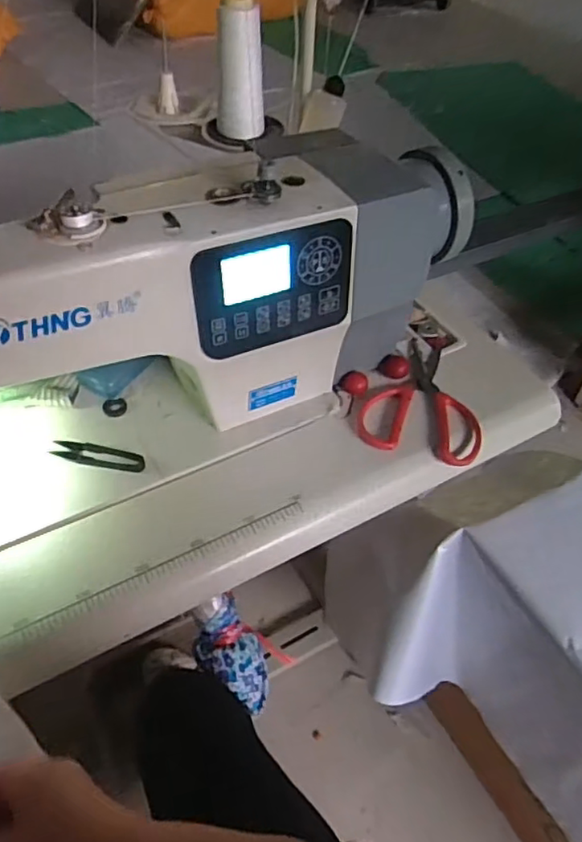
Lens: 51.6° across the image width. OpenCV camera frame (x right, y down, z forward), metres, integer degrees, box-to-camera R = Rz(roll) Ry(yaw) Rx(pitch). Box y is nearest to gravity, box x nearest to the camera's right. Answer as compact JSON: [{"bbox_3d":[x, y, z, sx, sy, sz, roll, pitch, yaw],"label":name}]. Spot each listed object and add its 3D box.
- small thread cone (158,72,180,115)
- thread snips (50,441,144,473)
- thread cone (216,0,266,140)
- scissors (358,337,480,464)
[{"bbox_3d":[-0.185,-0.491,0.905,0.030,0.046,0.034,-7,50,-10],"label":"small thread cone"},{"bbox_3d":[-0.189,0.033,0.595,0.095,0.005,0.025,11,49,6],"label":"thread snips"},{"bbox_3d":[-0.068,-0.473,0.821,0.066,0.164,0.054,0,49,-4],"label":"thread cone"},{"bbox_3d":[0.148,-0.033,0.672,0.126,0.017,0.180,11,49,6],"label":"scissors"}]

